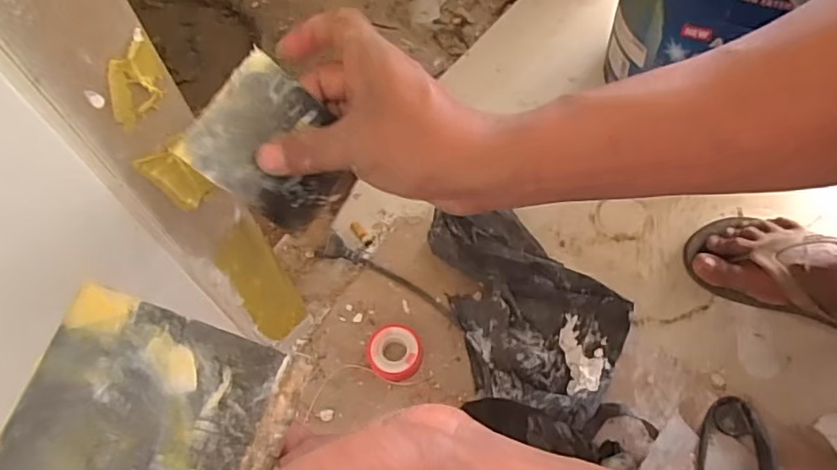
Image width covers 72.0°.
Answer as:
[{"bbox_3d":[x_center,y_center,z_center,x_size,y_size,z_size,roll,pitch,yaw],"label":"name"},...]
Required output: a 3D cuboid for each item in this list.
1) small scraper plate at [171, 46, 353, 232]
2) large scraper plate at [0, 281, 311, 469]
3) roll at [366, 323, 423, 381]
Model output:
[{"bbox_3d":[-0.077,-0.049,0.320,0.083,0.004,0.077,39,63,-23],"label":"small scraper plate"},{"bbox_3d":[-0.101,0.084,0.196,0.089,0.004,0.117,20,72,0],"label":"large scraper plate"},{"bbox_3d":[-0.024,0.118,0.583,0.053,0.021,0.057,-2,59,3],"label":"roll"}]

